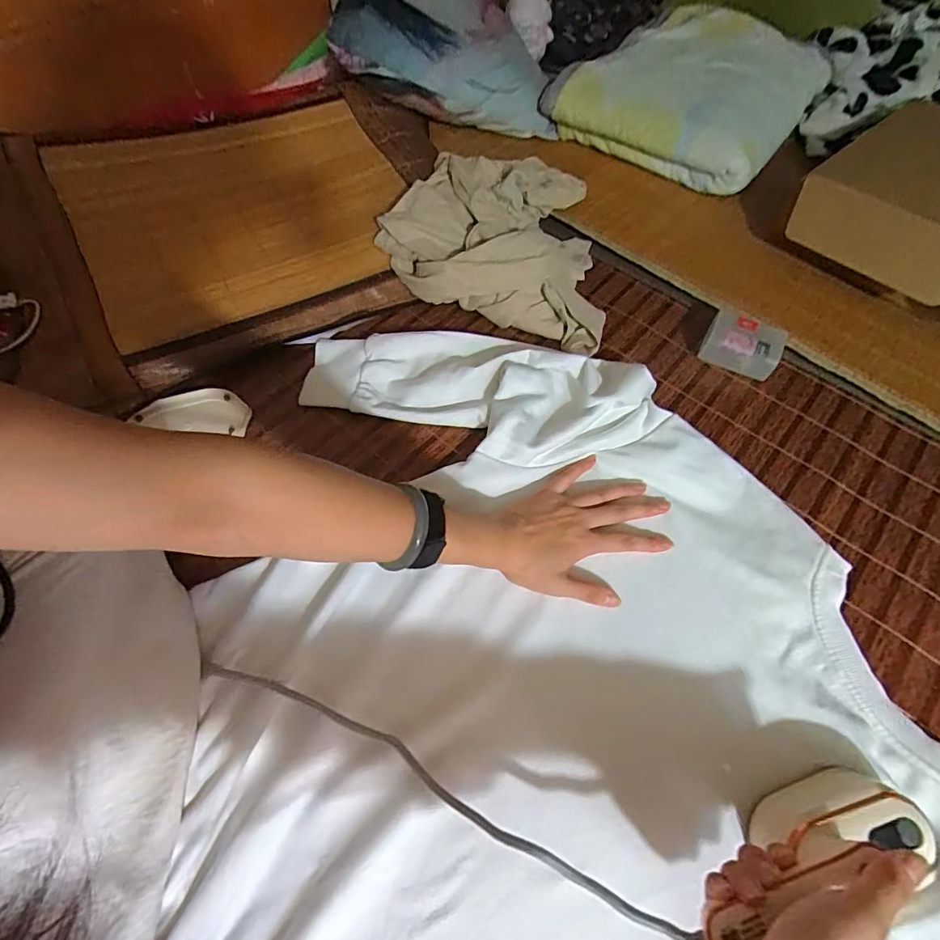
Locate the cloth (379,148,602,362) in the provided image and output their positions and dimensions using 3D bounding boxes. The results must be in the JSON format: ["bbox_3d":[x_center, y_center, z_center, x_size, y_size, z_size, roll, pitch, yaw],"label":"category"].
[{"bbox_3d":[0.049,-0.322,0.643,0.303,0.085,0.265,16,63,8],"label":"cloth"}]

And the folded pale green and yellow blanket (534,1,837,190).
[{"bbox_3d":[0.370,-0.632,0.803,0.334,0.092,0.417,34,66,17],"label":"folded pale green and yellow blanket"}]

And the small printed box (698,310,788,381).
[{"bbox_3d":[0.332,-0.156,0.587,0.088,0.044,0.064,26,64,12],"label":"small printed box"}]

